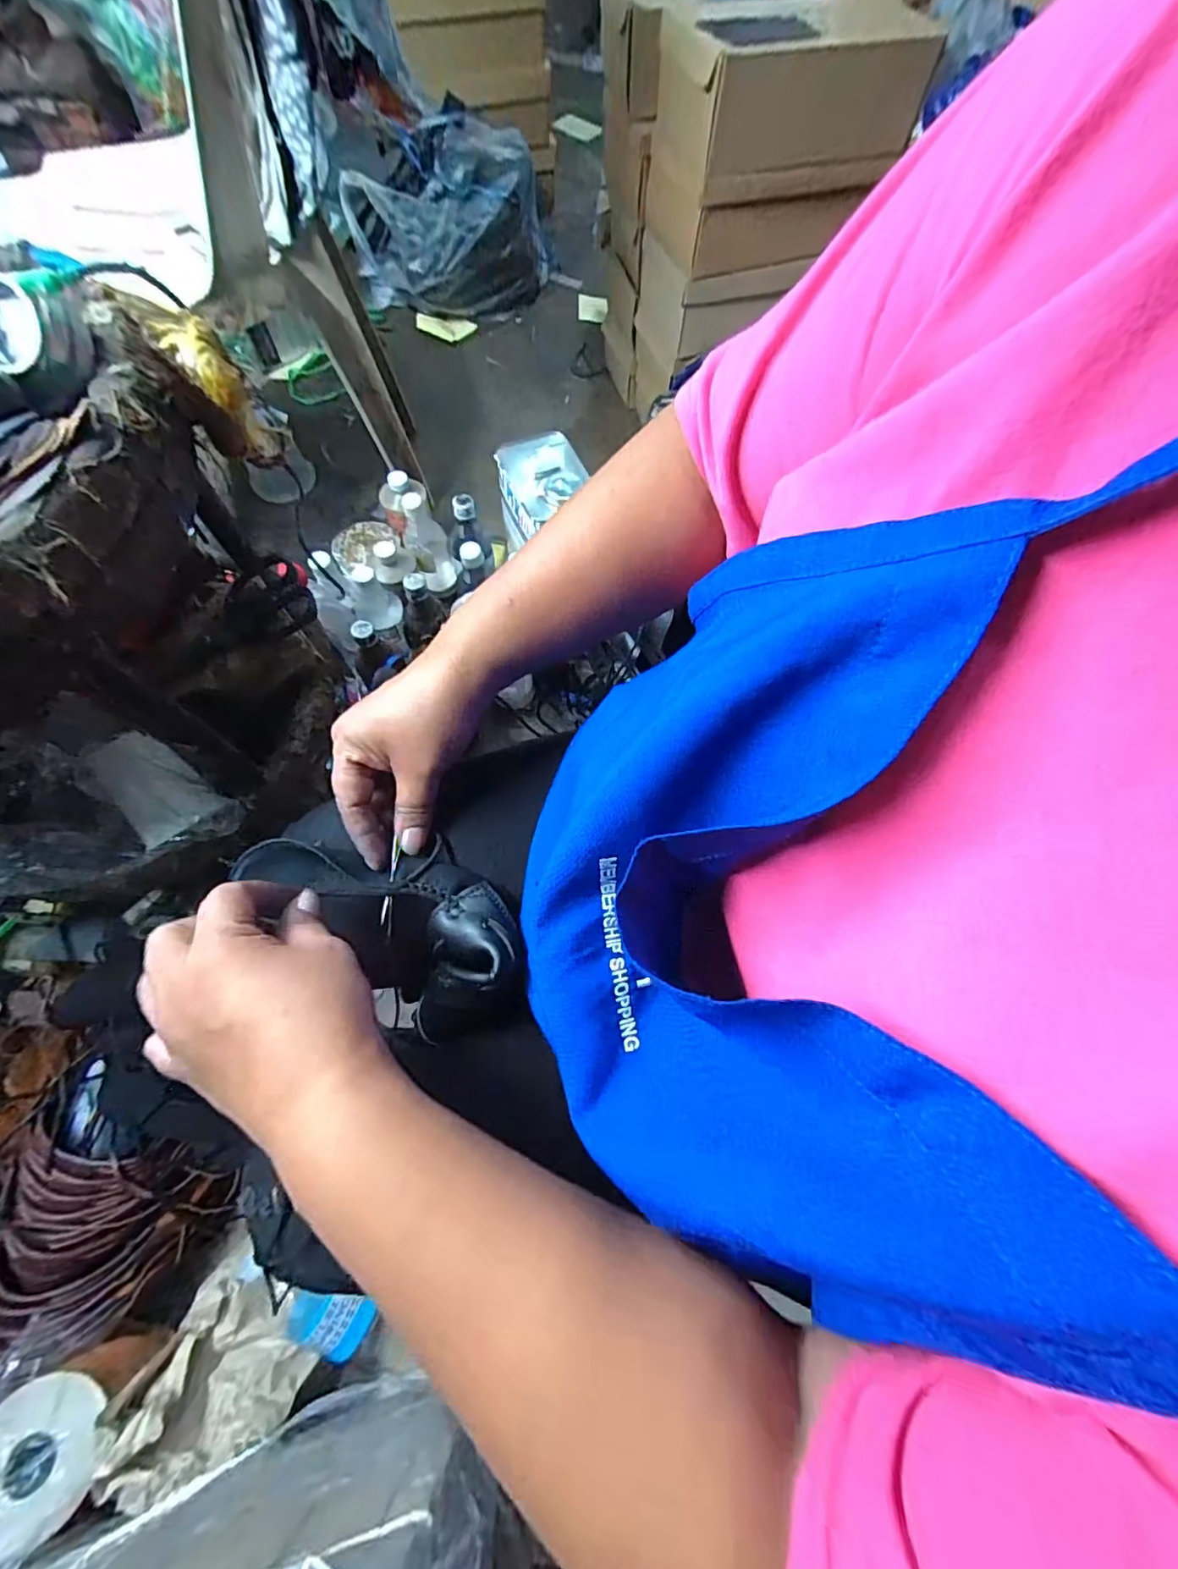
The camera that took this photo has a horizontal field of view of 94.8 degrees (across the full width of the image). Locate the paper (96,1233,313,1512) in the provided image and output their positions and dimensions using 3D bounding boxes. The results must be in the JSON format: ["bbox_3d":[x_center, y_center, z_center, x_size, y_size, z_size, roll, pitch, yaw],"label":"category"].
[{"bbox_3d":[-0.337,0.526,0.477,0.108,0.097,0.136,-39,76,-15],"label":"paper"}]

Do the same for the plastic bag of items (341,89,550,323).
[{"bbox_3d":[-0.297,-1.199,1.174,0.393,0.250,0.247,0,69,-3],"label":"plastic bag of items"}]

